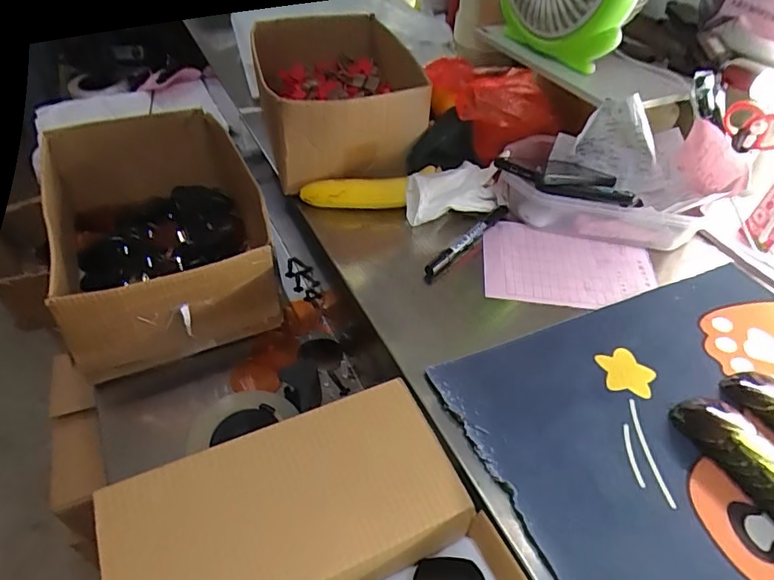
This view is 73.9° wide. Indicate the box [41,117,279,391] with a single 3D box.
[{"bbox_3d":[-0.332,-0.100,0.760,0.279,0.161,0.443,-18,49,-21],"label":"box"}]

